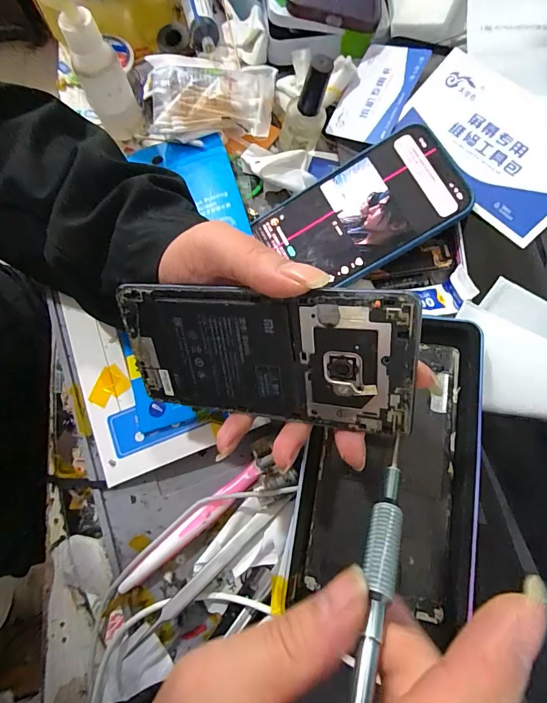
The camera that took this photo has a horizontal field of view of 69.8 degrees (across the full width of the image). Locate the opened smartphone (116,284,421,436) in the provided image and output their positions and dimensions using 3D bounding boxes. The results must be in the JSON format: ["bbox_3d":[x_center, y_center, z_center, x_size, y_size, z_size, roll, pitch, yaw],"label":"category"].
[{"bbox_3d":[-0.009,0.004,0.202,0.151,0.075,0.004,4,30,21],"label":"opened smartphone"}]

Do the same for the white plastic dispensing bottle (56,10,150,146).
[{"bbox_3d":[-0.130,-0.208,0.308,0.033,0.089,0.026,-19,76,-5],"label":"white plastic dispensing bottle"}]

